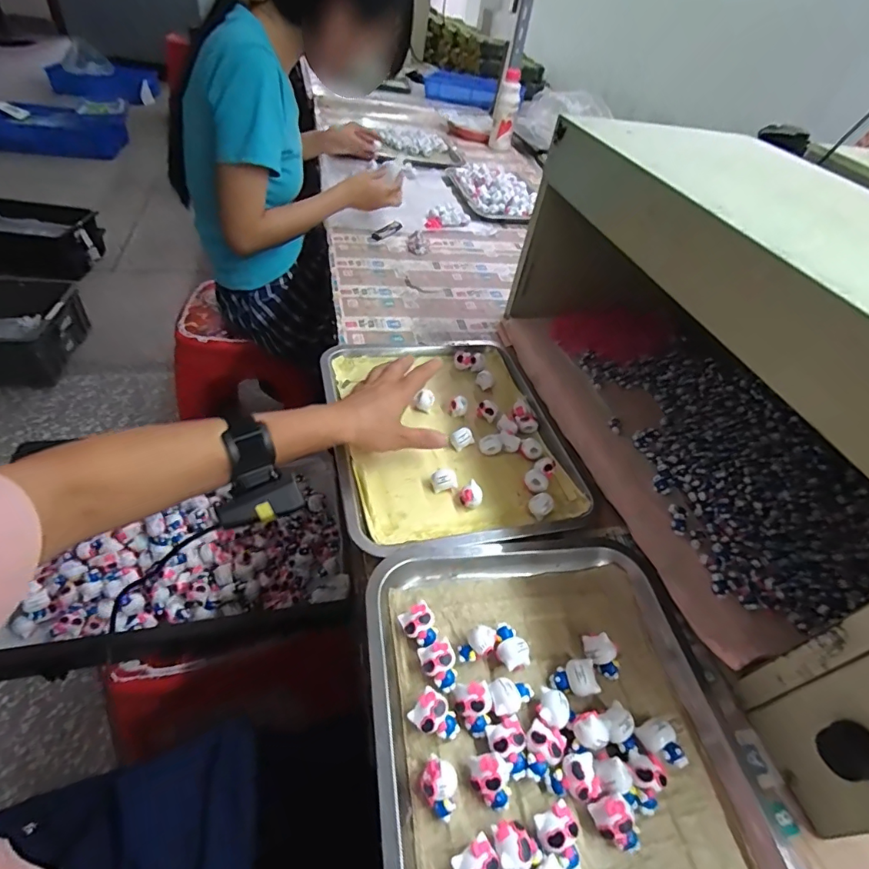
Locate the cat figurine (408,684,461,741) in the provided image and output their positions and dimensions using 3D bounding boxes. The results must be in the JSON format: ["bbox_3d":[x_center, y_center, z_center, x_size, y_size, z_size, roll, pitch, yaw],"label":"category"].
[{"bbox_3d":[0.001,0.200,0.339,0.033,0.017,0.025,33,51,22],"label":"cat figurine"}]

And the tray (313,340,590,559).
[{"bbox_3d":[0.013,-0.007,0.562,0.253,0.032,0.324,-8,48,-15],"label":"tray"}]

